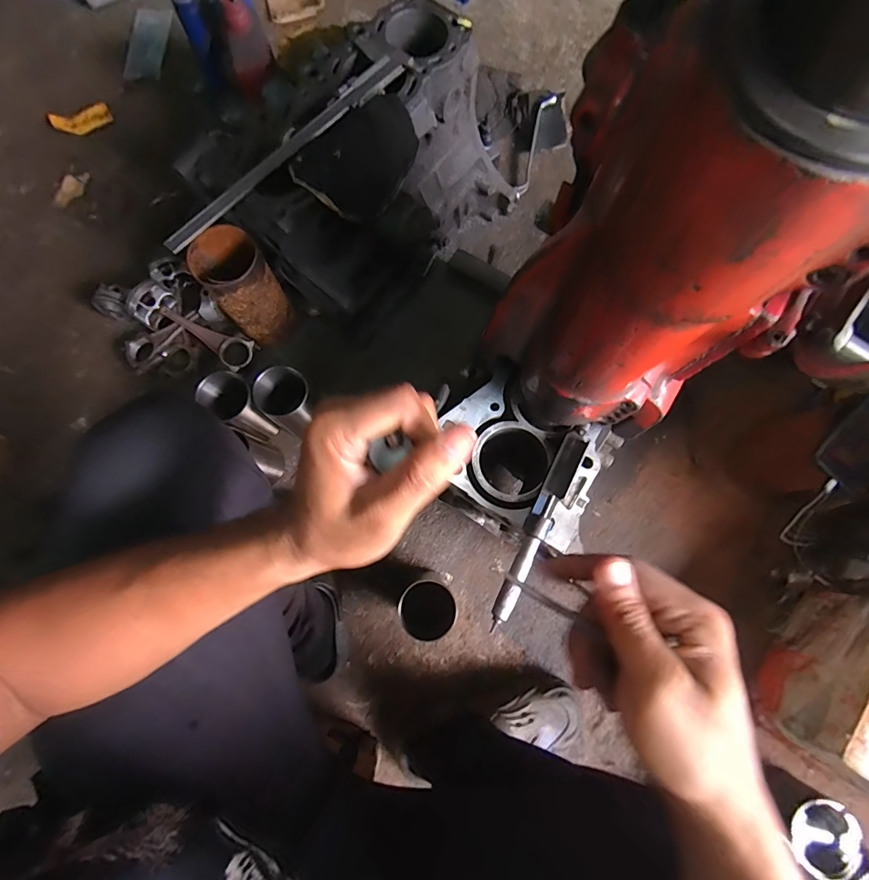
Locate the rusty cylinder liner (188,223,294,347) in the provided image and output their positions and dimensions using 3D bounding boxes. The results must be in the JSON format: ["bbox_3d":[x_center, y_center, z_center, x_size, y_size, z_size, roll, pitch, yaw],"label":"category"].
[{"bbox_3d":[-0.298,-0.236,0.698,0.093,0.182,0.098,-40,81,-9],"label":"rusty cylinder liner"}]

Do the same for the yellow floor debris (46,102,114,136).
[{"bbox_3d":[-0.701,-0.637,0.868,0.108,0.035,0.032,-34,80,-21],"label":"yellow floor debris"}]

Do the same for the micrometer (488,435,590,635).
[{"bbox_3d":[0.106,0.086,0.438,0.026,0.024,0.205,28,79,5],"label":"micrometer"}]

